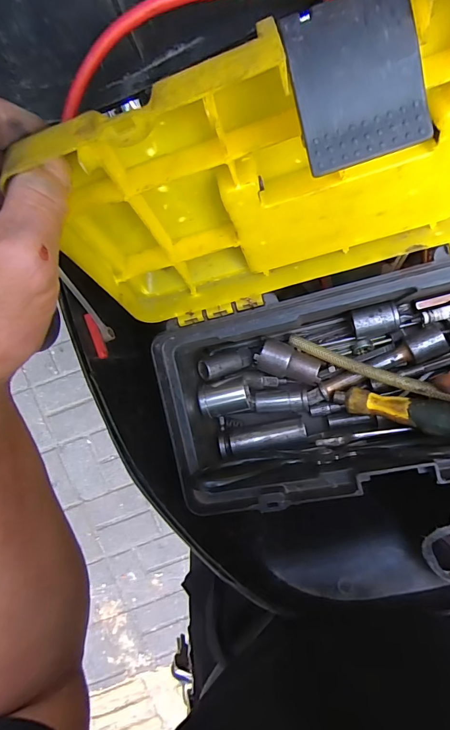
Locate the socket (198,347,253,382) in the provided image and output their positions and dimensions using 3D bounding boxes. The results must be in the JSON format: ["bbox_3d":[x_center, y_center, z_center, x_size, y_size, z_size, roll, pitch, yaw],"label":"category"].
[{"bbox_3d":[0.002,-0.002,0.340,0.051,0.017,0.019,-18,96,-25],"label":"socket"}]

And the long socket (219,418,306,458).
[{"bbox_3d":[0.033,0.065,0.335,0.075,0.017,0.019,-14,96,-2],"label":"long socket"}]

